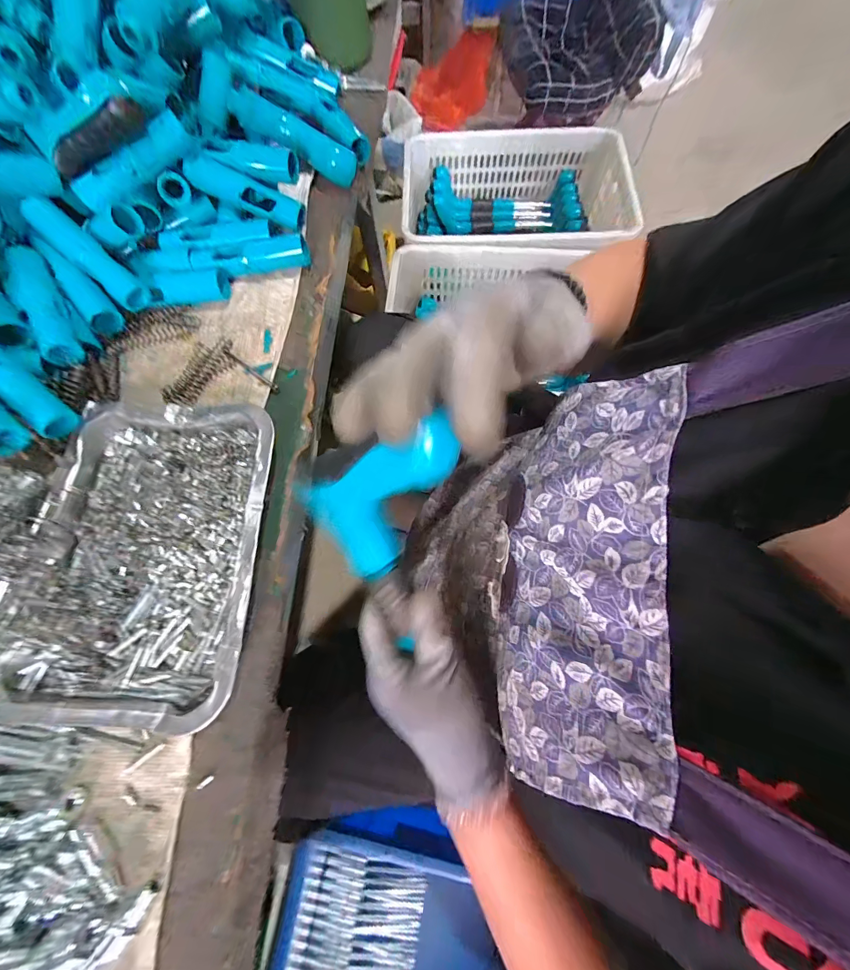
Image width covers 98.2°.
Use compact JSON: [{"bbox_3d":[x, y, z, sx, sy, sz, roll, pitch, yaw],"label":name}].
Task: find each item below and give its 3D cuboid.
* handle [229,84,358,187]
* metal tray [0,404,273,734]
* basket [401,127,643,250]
[{"bbox_3d":[-0.144,-0.402,0.423,0.136,0.030,0.041,25,74,-11],"label":"handle"},{"bbox_3d":[-0.225,0.053,0.303,0.175,0.029,0.244,3,73,1],"label":"metal tray"},{"bbox_3d":[0.214,-0.660,0.923,0.519,0.189,0.377,-2,73,0],"label":"basket"}]

